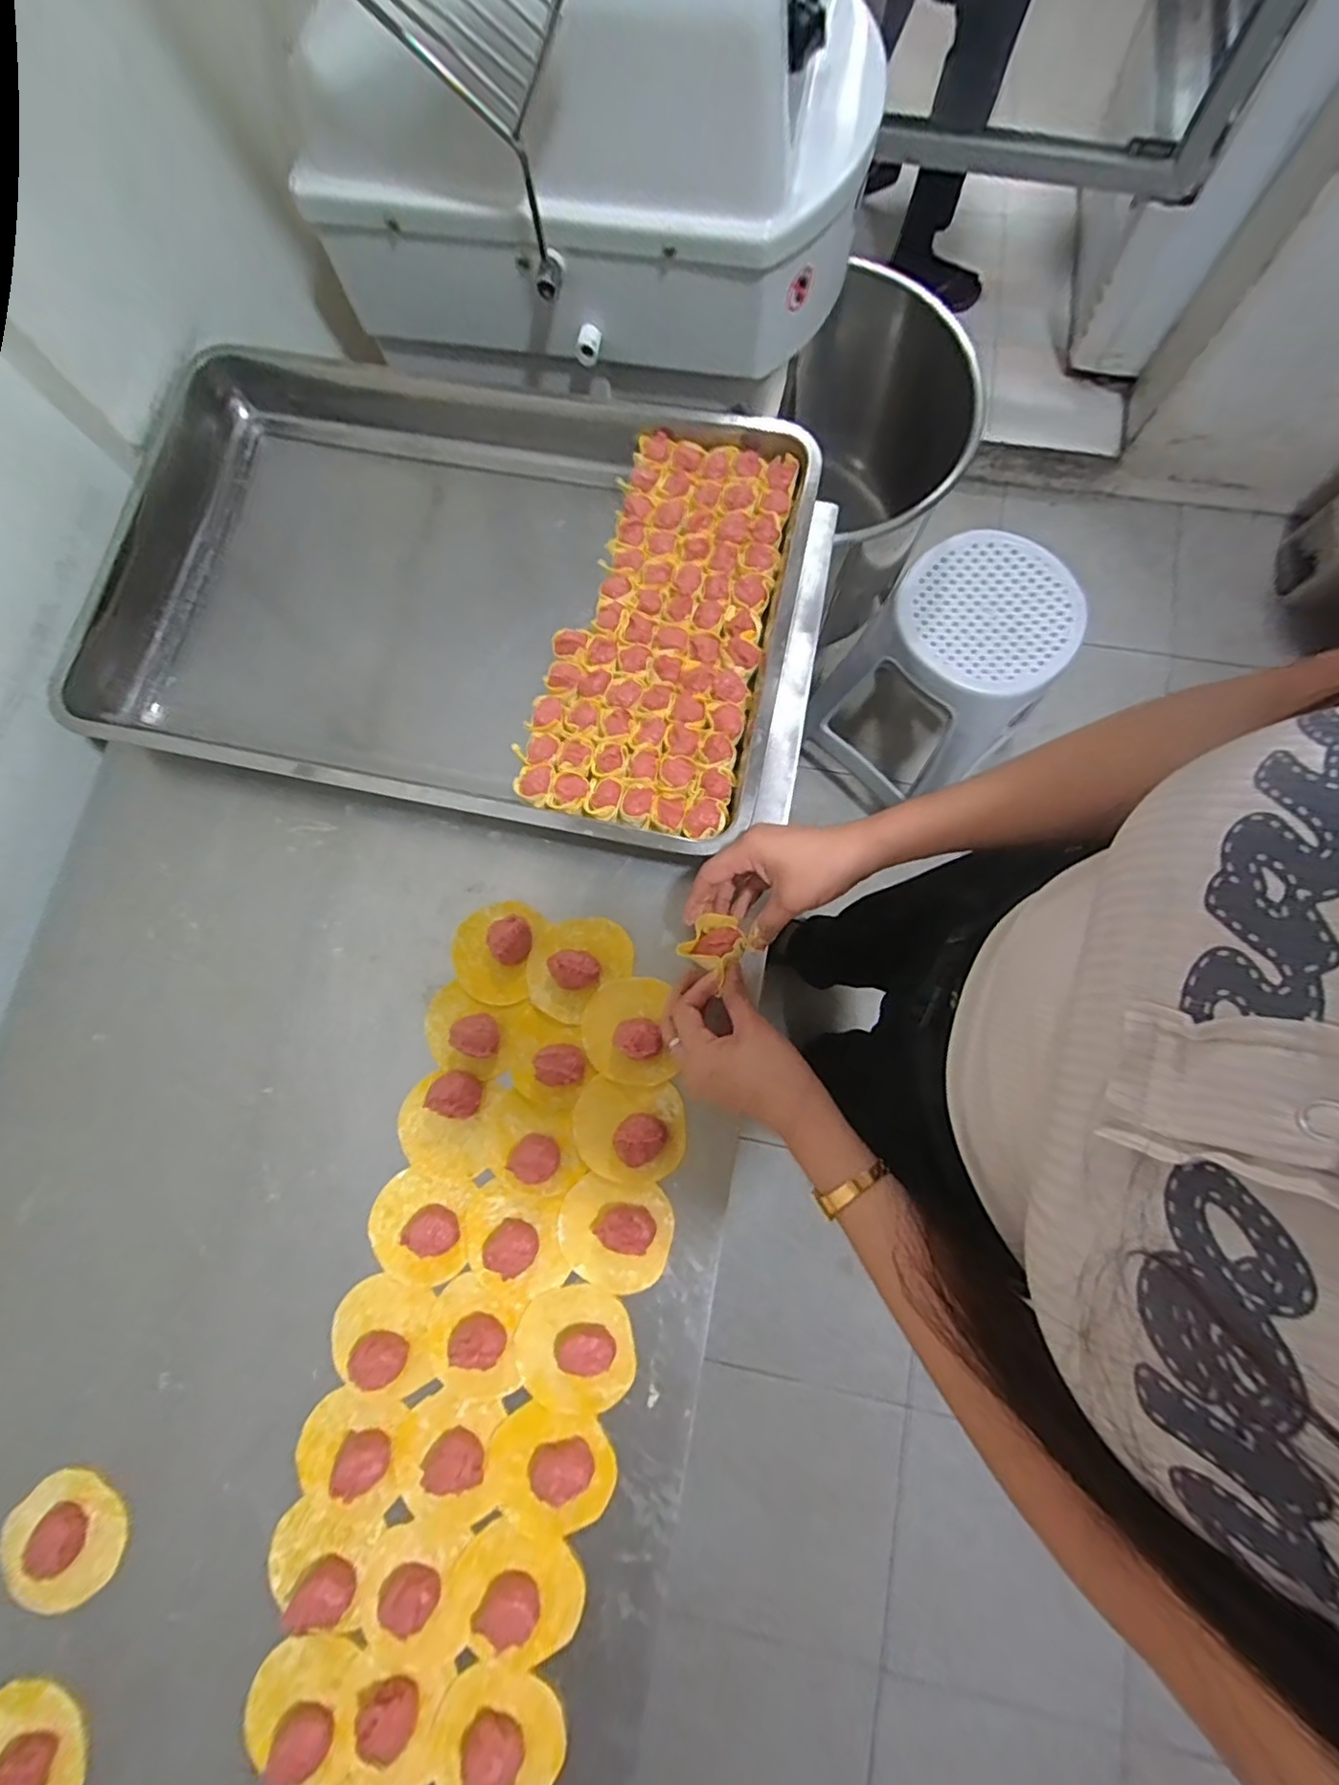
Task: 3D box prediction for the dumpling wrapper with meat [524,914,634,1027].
[{"bbox_3d":[-0.076,0.054,0.487,0.087,0.024,0.070,-41,80,-8],"label":"dumpling wrapper with meat"}]

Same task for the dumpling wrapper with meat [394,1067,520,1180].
[{"bbox_3d":[-0.166,0.177,0.467,0.090,0.024,0.073,17,78,4],"label":"dumpling wrapper with meat"}]

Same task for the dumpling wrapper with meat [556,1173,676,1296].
[{"bbox_3d":[-0.040,0.250,0.446,0.083,0.024,0.074,8,77,3],"label":"dumpling wrapper with meat"}]

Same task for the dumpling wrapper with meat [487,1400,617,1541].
[{"bbox_3d":[-0.082,0.396,0.419,0.086,0.020,0.068,17,78,4],"label":"dumpling wrapper with meat"}]

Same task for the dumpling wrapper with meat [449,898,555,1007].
[{"bbox_3d":[-0.143,0.044,0.497,0.068,0.021,0.083,15,78,4],"label":"dumpling wrapper with meat"}]

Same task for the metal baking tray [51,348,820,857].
[{"bbox_3d":[-0.209,-0.269,0.547,0.632,0.059,0.396,13,78,4],"label":"metal baking tray"}]

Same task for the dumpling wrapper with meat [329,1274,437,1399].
[{"bbox_3d":[-0.207,0.321,0.443,0.079,0.020,0.069,14,78,4],"label":"dumpling wrapper with meat"}]

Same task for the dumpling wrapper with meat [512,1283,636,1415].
[{"bbox_3d":[-0.069,0.326,0.432,0.081,0.023,0.080,0,77,1],"label":"dumpling wrapper with meat"}]

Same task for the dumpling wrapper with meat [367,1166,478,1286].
[{"bbox_3d":[-0.187,0.247,0.450,0.070,0.021,0.077,5,77,2],"label":"dumpling wrapper with meat"}]

